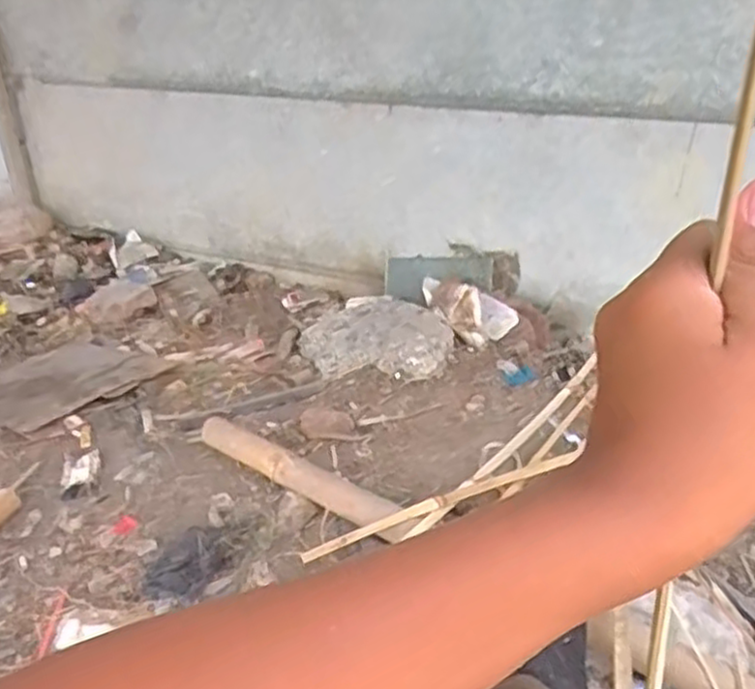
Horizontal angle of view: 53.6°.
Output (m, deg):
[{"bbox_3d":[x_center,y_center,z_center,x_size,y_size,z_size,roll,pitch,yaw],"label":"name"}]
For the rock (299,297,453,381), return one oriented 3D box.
[{"bbox_3d":[-0.023,-0.013,1.411,0.324,0.083,0.186,5,32,15],"label":"rock"}]

